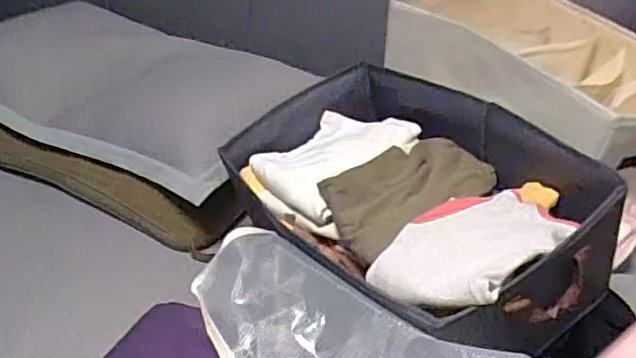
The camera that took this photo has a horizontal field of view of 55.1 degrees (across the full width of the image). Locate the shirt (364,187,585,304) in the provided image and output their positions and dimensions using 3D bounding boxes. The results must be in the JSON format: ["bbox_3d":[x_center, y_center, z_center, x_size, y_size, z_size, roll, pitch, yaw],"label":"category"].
[{"bbox_3d":[0.169,0.073,0.674,0.217,0.048,0.145,-25,42,-34],"label":"shirt"}]

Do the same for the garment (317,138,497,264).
[{"bbox_3d":[0.128,0.020,0.816,0.233,0.058,0.137,-17,38,-26],"label":"garment"}]

